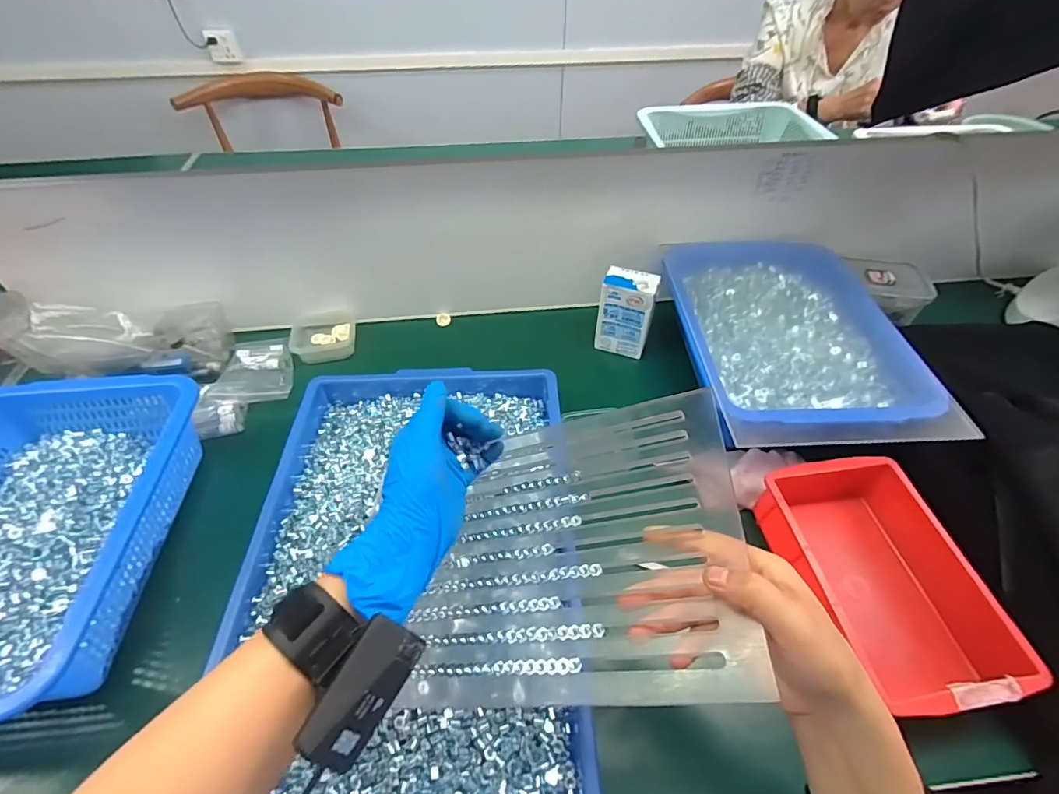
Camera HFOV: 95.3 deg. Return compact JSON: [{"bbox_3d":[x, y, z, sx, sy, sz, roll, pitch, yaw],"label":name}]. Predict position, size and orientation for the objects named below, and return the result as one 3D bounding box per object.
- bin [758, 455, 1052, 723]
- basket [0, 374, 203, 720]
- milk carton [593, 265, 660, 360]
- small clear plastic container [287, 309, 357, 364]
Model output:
[{"bbox_3d":[0.297,0.159,0.419,0.135,0.064,0.194,-6,49,-5],"label":"bin"},{"bbox_3d":[-0.442,0.115,0.435,0.227,0.094,0.323,-4,49,-4],"label":"basket"},{"bbox_3d":[0.126,-0.109,0.625,0.066,0.108,0.040,19,52,16],"label":"milk carton"},{"bbox_3d":[-0.279,-0.083,0.659,0.082,0.027,0.072,-11,50,-9],"label":"small clear plastic container"}]

